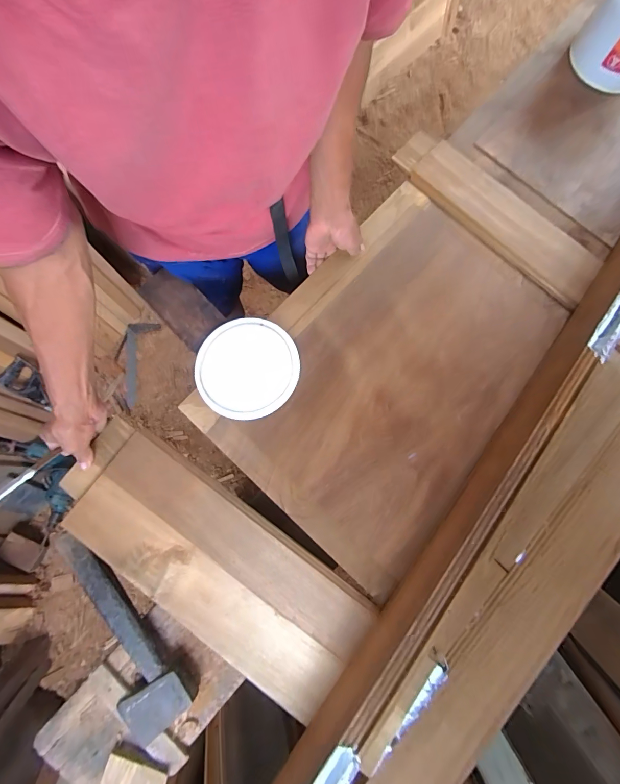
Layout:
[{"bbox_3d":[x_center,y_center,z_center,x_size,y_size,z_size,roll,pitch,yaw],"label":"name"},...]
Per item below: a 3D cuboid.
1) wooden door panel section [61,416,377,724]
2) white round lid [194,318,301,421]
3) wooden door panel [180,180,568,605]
[{"bbox_3d":[-0.158,0.256,0.559,0.504,0.022,0.188,36,81,6],"label":"wooden door panel section"},{"bbox_3d":[-0.106,-0.042,0.610,0.167,0.011,0.170,0,80,-1],"label":"white round lid"},{"bbox_3d":[0.132,-0.042,0.624,0.412,0.024,0.585,39,81,6],"label":"wooden door panel"}]

